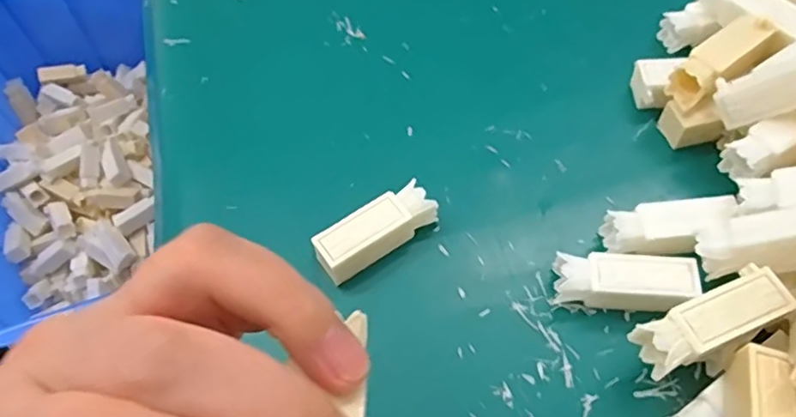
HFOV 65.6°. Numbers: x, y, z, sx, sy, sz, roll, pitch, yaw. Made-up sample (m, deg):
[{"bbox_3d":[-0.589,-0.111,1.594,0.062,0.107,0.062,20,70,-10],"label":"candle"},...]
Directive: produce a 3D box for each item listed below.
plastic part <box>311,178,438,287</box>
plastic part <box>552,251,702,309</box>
[{"bbox_3d":[-0.011,0.012,0.305,0.061,0.021,0.020,-32,61,-15],"label":"plastic part"},{"bbox_3d":[0.103,0.035,0.283,0.061,0.019,0.023,2,58,6],"label":"plastic part"}]

